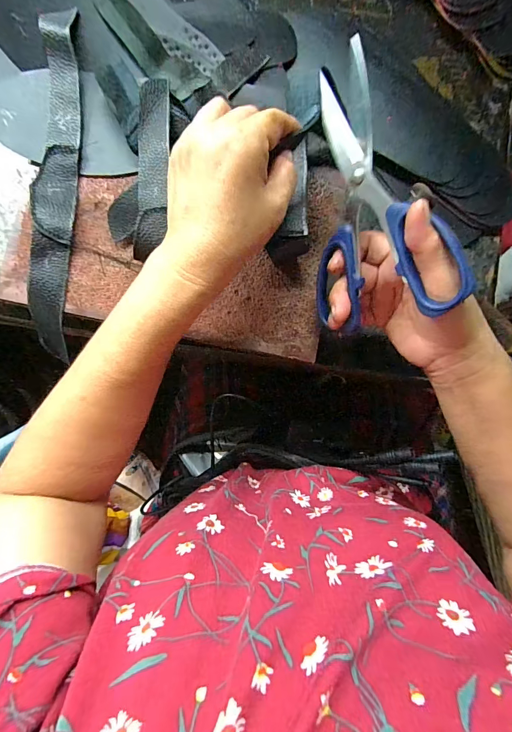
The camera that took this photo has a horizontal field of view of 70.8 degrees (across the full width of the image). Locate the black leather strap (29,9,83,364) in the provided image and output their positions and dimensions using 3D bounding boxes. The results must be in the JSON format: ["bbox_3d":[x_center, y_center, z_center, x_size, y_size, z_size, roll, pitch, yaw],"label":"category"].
[{"bbox_3d":[-0.170,-0.150,0.307,0.031,0.046,0.274,3,86,-4],"label":"black leather strap"}]

